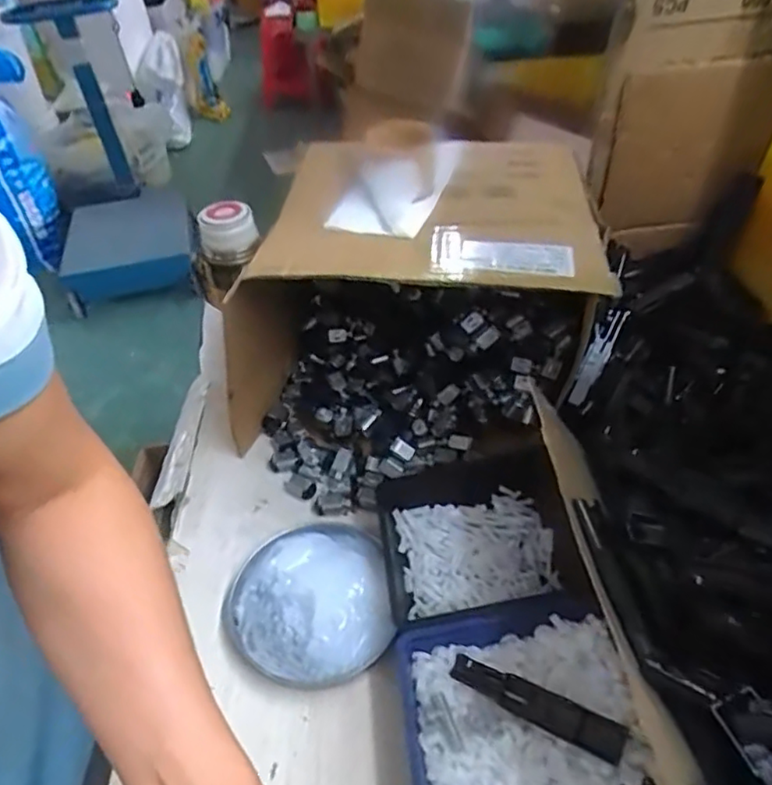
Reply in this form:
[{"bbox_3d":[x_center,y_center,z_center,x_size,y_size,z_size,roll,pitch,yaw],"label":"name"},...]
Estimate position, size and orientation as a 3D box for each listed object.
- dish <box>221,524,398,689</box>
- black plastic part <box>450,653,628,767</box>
[{"bbox_3d":[-0.067,0.175,0.528,0.138,0.024,0.142,-2,43,2],"label":"dish"},{"bbox_3d":[0.097,0.206,0.411,0.117,0.005,0.023,11,65,36],"label":"black plastic part"}]

